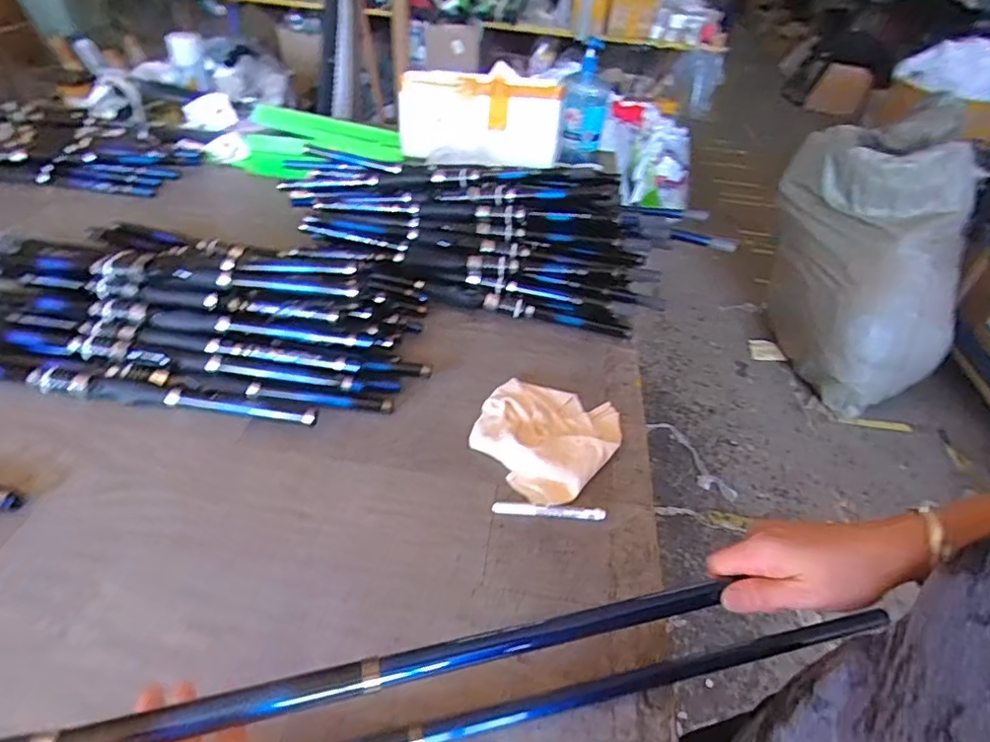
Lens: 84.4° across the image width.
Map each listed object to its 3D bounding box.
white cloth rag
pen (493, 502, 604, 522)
[{"bbox_3d":[0.063,0.067,0.678,0.168,0.035,0.174,33,49,25],"label":"white cloth rag"},{"bbox_3d":[0.060,0.154,0.600,0.121,0.010,0.014,6,43,-1],"label":"pen"}]

